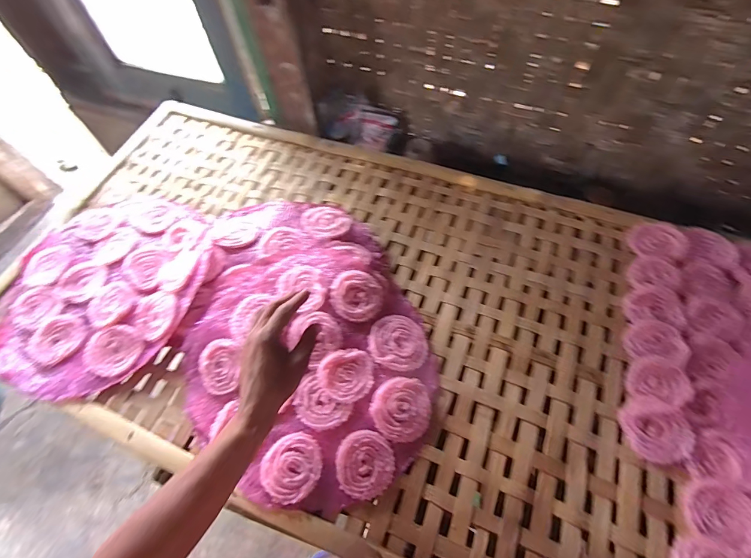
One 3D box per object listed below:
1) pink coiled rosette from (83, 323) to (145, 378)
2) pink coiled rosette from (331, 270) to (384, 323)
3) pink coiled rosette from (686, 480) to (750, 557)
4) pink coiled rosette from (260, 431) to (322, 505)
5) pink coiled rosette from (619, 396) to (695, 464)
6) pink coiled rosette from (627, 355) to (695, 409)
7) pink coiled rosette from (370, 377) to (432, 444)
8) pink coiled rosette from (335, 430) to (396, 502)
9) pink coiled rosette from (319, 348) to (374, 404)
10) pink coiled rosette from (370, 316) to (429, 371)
[{"bbox_3d":[-0.390,0.108,0.560,0.081,0.025,0.073,18,61,12],"label":"pink coiled rosette"},{"bbox_3d":[-0.027,0.026,0.564,0.075,0.023,0.077,-1,59,1],"label":"pink coiled rosette"},{"bbox_3d":[0.400,0.269,0.425,0.065,0.023,0.064,-1,59,1],"label":"pink coiled rosette"},{"bbox_3d":[-0.105,0.237,0.471,0.071,0.012,0.078,-1,59,1],"label":"pink coiled rosette"},{"bbox_3d":[0.359,0.191,0.477,0.071,0.016,0.076,-9,59,-4],"label":"pink coiled rosette"},{"bbox_3d":[0.382,0.136,0.503,0.071,0.015,0.063,20,61,13],"label":"pink coiled rosette"},{"bbox_3d":[0.036,0.173,0.501,0.076,0.019,0.082,-1,59,1],"label":"pink coiled rosette"},{"bbox_3d":[-0.013,0.234,0.472,0.072,0.017,0.074,19,61,12],"label":"pink coiled rosette"},{"bbox_3d":[-0.041,0.131,0.513,0.073,0.013,0.070,-1,59,1],"label":"pink coiled rosette"},{"bbox_3d":[0.034,0.094,0.545,0.082,0.018,0.081,-1,59,1],"label":"pink coiled rosette"}]

